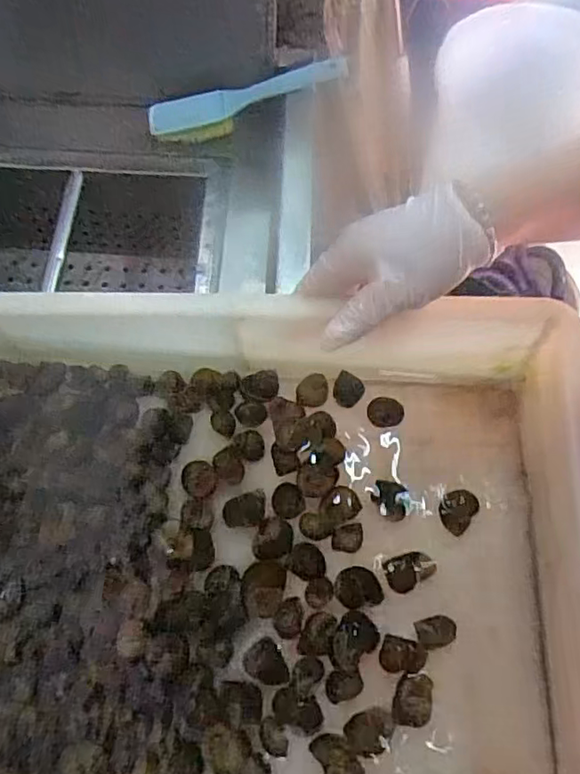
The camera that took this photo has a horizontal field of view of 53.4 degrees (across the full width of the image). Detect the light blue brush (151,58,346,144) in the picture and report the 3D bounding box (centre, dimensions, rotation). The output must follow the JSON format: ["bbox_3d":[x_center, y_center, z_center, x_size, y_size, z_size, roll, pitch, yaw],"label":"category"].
[{"bbox_3d":[-0.048,-0.316,0.638,0.225,0.038,0.032,-12,63,13],"label":"light blue brush"}]

